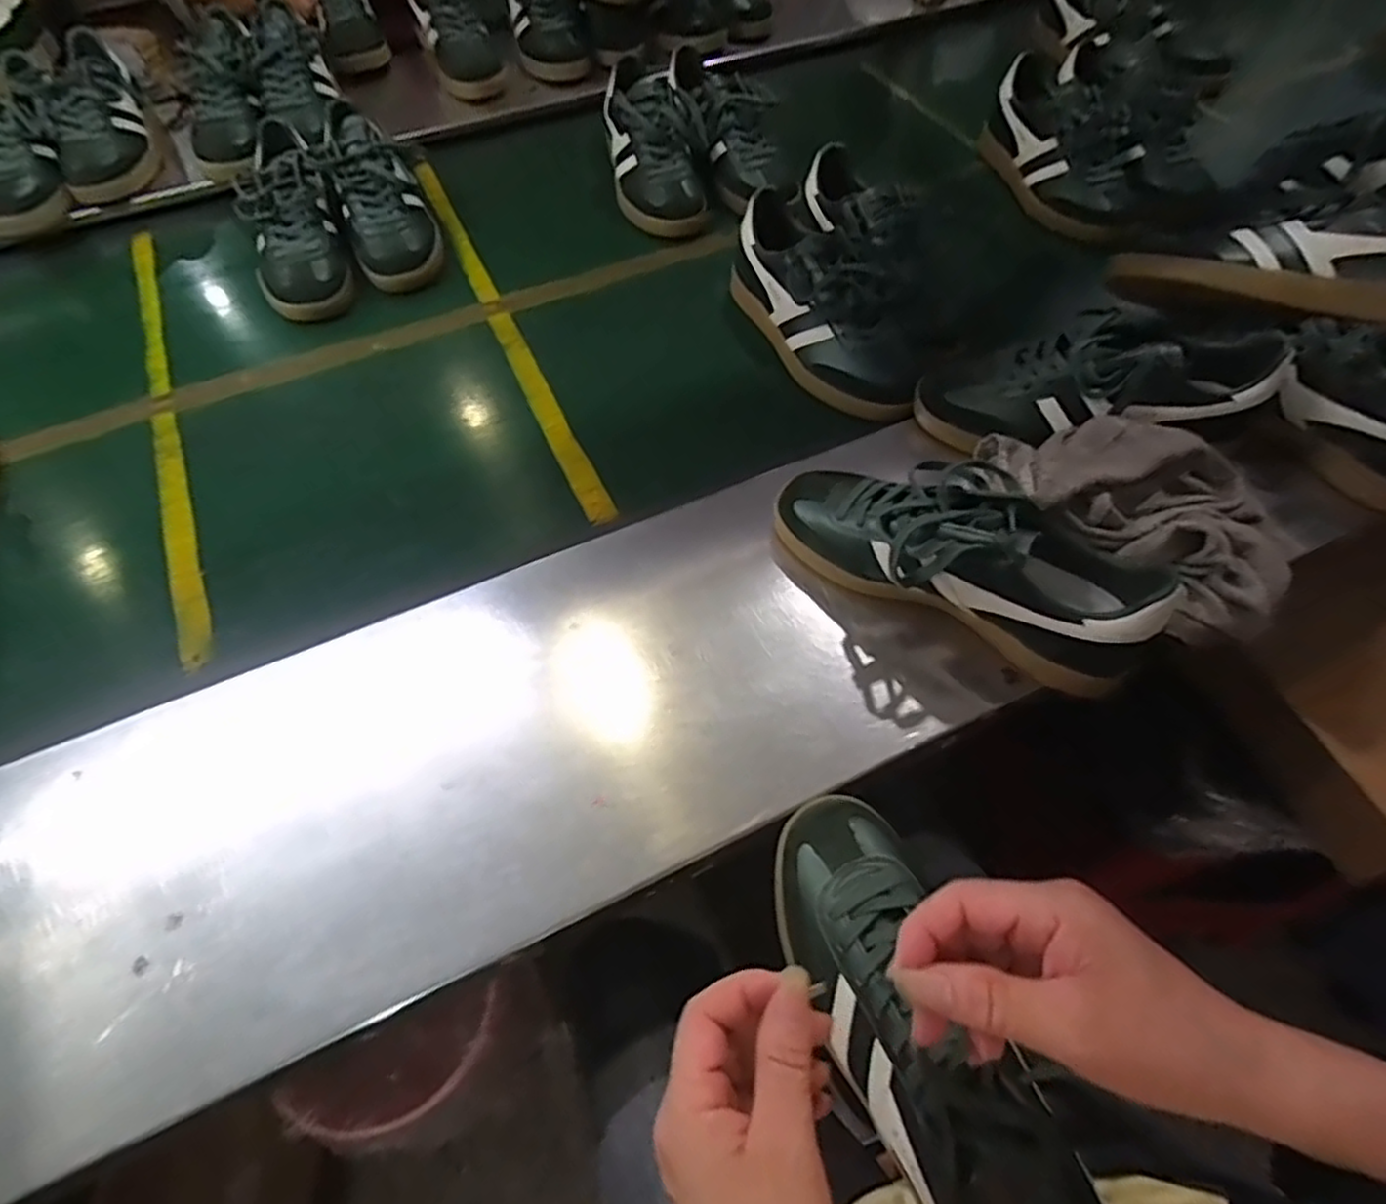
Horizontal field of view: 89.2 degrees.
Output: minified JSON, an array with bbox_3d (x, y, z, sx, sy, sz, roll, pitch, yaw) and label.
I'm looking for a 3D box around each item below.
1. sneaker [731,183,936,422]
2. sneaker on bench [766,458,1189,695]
[{"bbox_3d":[0.138,-0.292,0.703,0.107,0.089,0.265,-19,60,-11],"label":"sneaker"},{"bbox_3d":[0.194,-0.049,0.517,0.257,0.091,0.114,25,62,16],"label":"sneaker on bench"}]

